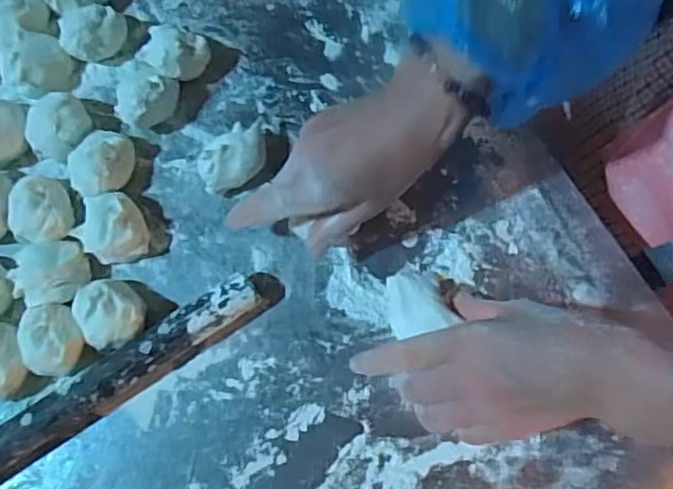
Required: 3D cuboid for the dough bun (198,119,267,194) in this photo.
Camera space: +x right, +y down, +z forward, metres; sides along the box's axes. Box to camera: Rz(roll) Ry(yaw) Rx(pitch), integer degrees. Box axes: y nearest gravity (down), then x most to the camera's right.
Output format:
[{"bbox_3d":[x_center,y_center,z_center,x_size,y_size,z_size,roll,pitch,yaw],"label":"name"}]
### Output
[{"bbox_3d":[-0.078,-0.068,0.479,0.059,0.036,0.043,-28,80,-8],"label":"dough bun"}]

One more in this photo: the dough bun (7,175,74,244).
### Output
[{"bbox_3d":[-0.222,-0.029,0.467,0.044,0.035,0.053,-14,78,-5],"label":"dough bun"}]

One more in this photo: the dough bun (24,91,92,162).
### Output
[{"bbox_3d":[-0.212,-0.090,0.481,0.042,0.036,0.044,11,77,1],"label":"dough bun"}]

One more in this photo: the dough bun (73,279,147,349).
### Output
[{"bbox_3d":[-0.163,0.048,0.452,0.045,0.035,0.050,-34,80,-9],"label":"dough bun"}]

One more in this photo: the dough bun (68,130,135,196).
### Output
[{"bbox_3d":[-0.176,-0.060,0.476,0.039,0.041,0.053,42,79,7],"label":"dough bun"}]

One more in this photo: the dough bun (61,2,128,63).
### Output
[{"bbox_3d":[-0.192,-0.168,0.497,0.051,0.036,0.036,-21,79,-6],"label":"dough bun"}]

